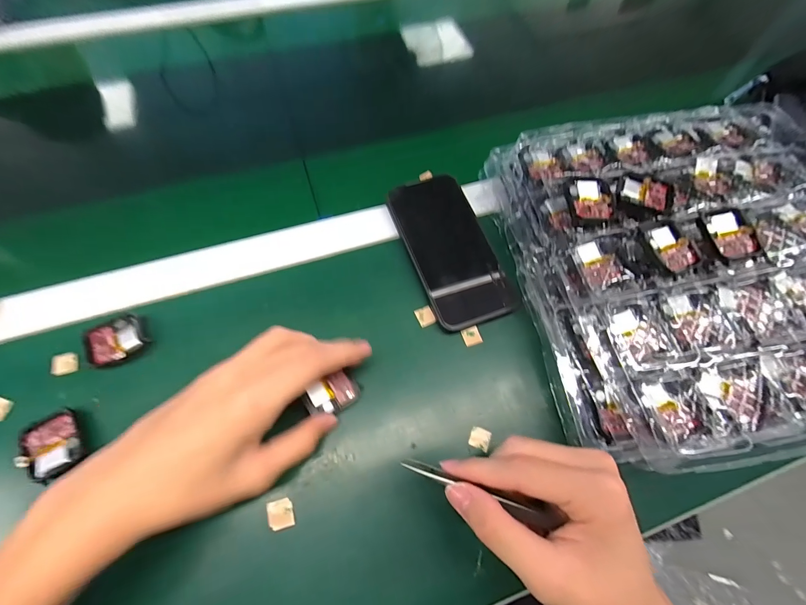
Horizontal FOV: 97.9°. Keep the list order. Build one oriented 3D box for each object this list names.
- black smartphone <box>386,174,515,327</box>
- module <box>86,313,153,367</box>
[{"bbox_3d":[0.043,-0.053,0.335,0.074,0.009,0.158,-18,67,-10],"label":"black smartphone"},{"bbox_3d":[-0.238,0.032,0.291,0.042,0.009,0.036,-35,71,-16],"label":"module"}]

